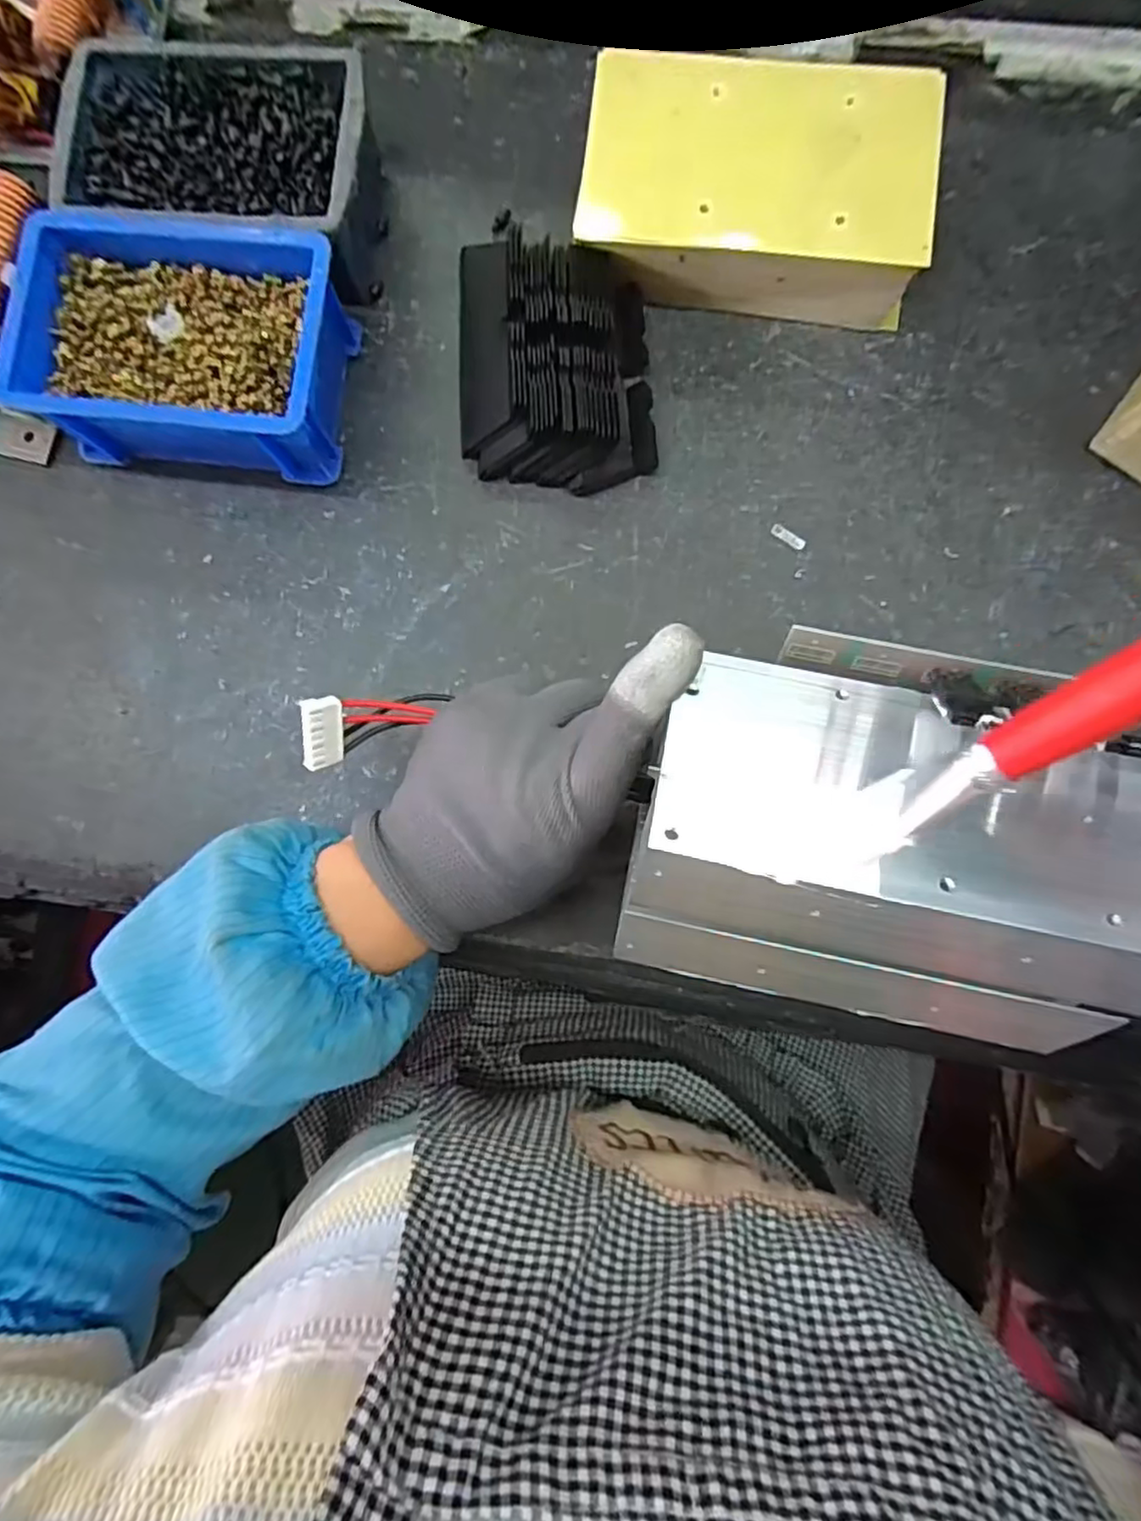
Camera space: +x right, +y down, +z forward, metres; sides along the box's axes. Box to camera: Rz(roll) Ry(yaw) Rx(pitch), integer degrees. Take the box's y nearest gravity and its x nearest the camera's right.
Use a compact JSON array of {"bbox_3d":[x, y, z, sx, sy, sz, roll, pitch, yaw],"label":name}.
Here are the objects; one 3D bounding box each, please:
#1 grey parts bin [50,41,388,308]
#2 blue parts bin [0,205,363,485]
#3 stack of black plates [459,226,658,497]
[{"bbox_3d":[-0.172,-0.295,0.346,0.151,0.054,0.104,6,84,3],"label":"grey parts bin"},{"bbox_3d":[-0.187,-0.199,0.335,0.148,0.054,0.108,7,84,3],"label":"blue parts bin"},{"bbox_3d":[-0.009,-0.206,0.344,0.097,0.032,0.130,-3,84,2],"label":"stack of black plates"}]

